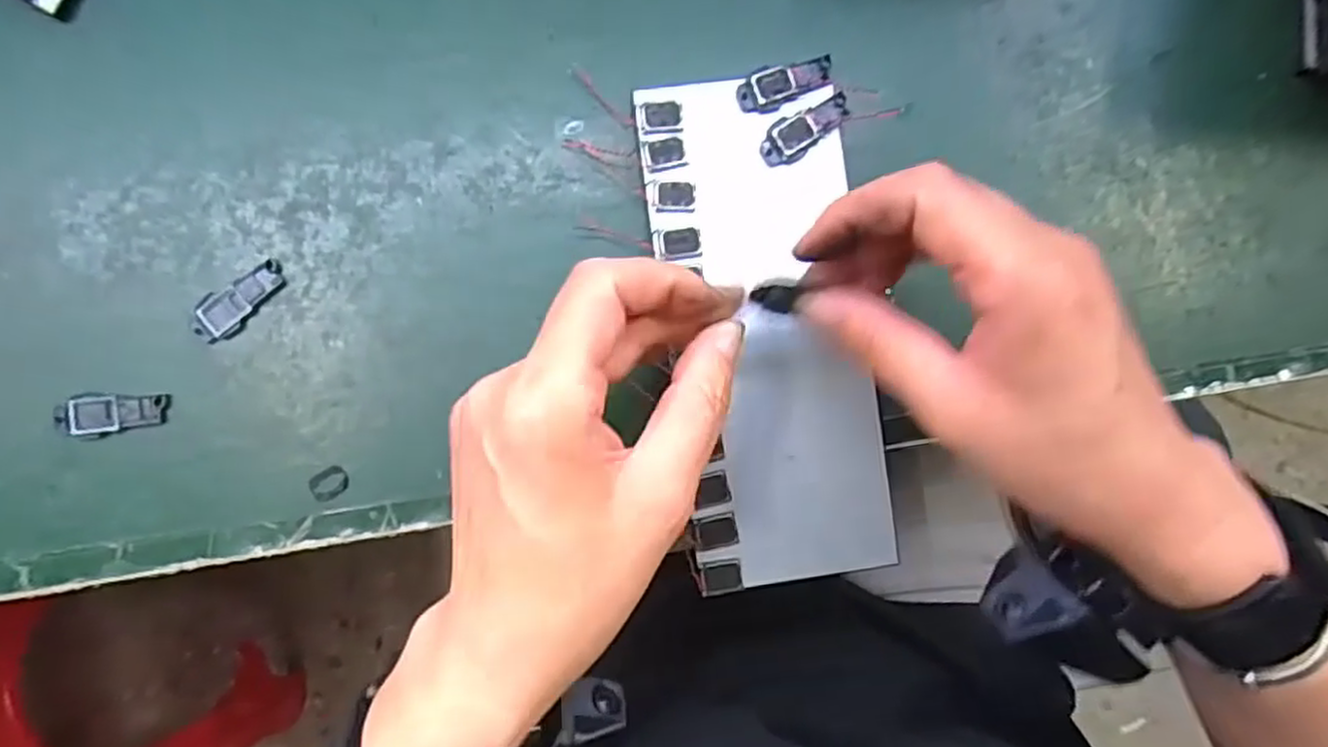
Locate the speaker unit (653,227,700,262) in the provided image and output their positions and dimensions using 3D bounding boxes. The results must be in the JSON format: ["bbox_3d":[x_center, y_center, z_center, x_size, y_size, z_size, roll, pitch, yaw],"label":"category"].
[{"bbox_3d":[0.006,-0.052,0.292,0.018,0.004,0.011,-5,91,-4],"label":"speaker unit"}]

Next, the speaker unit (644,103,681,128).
[{"bbox_3d":[-0.001,-0.102,0.292,0.015,0.004,0.010,-3,90,-4],"label":"speaker unit"}]

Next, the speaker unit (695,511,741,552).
[{"bbox_3d":[0.021,0.062,0.291,0.017,0.004,0.014,-11,91,-4],"label":"speaker unit"}]

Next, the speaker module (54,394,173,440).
[{"bbox_3d":[-0.210,0.016,0.282,0.038,0.004,0.016,-3,90,-4],"label":"speaker module"}]

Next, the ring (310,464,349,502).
[{"bbox_3d":[-0.131,0.043,0.287,0.015,0.004,0.011,-36,92,-3],"label":"ring"}]

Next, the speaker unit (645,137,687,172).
[{"bbox_3d":[0.001,-0.087,0.292,0.015,0.004,0.012,-11,91,-4],"label":"speaker unit"}]

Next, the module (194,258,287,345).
[{"bbox_3d":[-0.164,-0.028,0.286,0.038,0.004,0.017,-34,92,-3],"label":"module"}]

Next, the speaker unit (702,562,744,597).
[{"bbox_3d":[0.023,0.081,0.291,0.016,0.004,0.011,-10,91,-4],"label":"speaker unit"}]

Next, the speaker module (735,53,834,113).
[{"bbox_3d":[0.049,-0.115,0.296,0.039,0.004,0.016,-13,91,-4],"label":"speaker module"}]

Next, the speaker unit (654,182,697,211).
[{"bbox_3d":[0.004,-0.070,0.292,0.016,0.004,0.011,0,90,-4],"label":"speaker unit"}]

